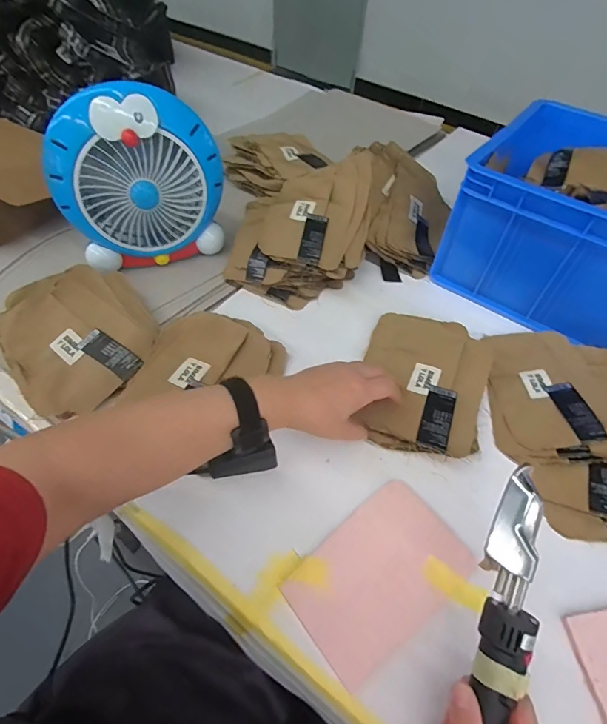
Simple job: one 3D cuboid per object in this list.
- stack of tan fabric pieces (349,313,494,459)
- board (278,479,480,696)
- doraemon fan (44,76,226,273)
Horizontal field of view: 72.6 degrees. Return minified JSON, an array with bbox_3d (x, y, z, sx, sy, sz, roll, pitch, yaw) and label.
[{"bbox_3d":[0.160,0.021,0.548,0.156,0.027,0.219,18,56,9],"label":"stack of tan fabric pieces"},{"bbox_3d":[0.077,0.213,0.422,0.177,0.009,0.115,-30,60,-25],"label":"board"},{"bbox_3d":[-0.248,-0.275,0.641,0.247,0.242,0.081,-19,55,-18],"label":"doraemon fan"}]

